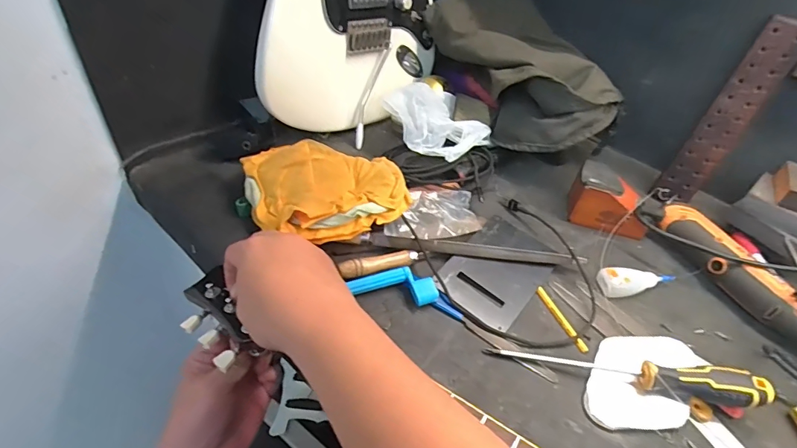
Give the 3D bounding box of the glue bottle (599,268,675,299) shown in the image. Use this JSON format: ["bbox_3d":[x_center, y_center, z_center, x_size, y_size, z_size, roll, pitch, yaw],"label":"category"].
[{"bbox_3d":[0.279,0.067,0.514,0.093,0.020,0.026,-3,45,-10],"label":"glue bottle"}]

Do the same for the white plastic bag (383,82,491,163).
[{"bbox_3d":[0.053,-0.146,0.624,0.114,0.053,0.124,-32,56,-33],"label":"white plastic bag"}]

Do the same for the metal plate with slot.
[{"bbox_3d":[0.117,0.053,0.516,0.097,0.009,0.144,36,53,19],"label":"metal plate with slot"}]

